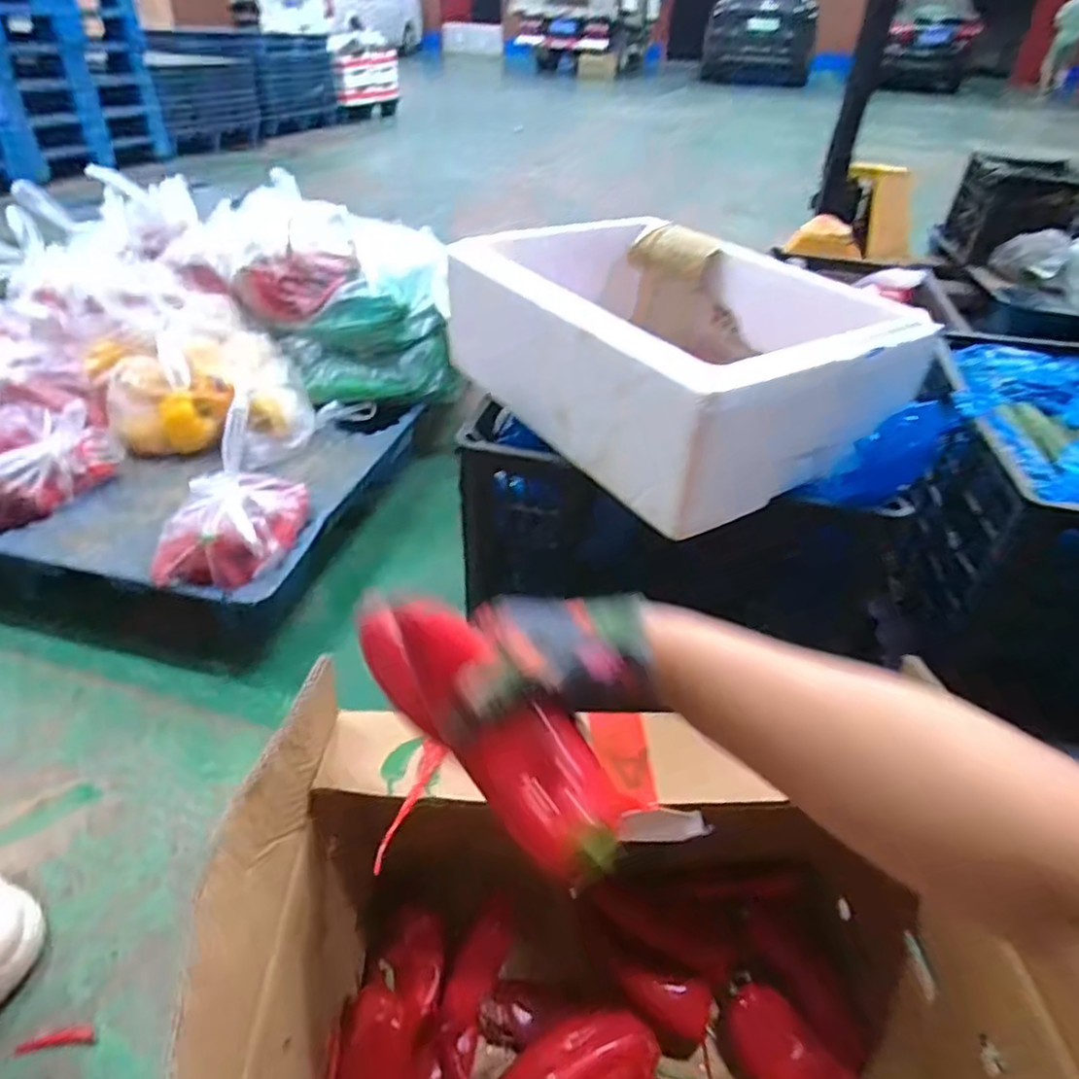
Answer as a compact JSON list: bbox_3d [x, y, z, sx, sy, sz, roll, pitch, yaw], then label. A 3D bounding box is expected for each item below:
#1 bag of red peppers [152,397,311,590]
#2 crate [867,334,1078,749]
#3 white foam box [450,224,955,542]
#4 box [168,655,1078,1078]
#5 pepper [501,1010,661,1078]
[{"bbox_3d":[-0.442,-0.057,0.955,0.129,0.190,0.222,12,38,11],"label":"bag of red peppers"},{"bbox_3d":[0.700,-0.032,0.882,0.369,0.302,0.465,12,38,12],"label":"crate"},{"bbox_3d":[0.139,-0.212,0.731,0.312,0.152,0.424,-20,43,-27],"label":"white foam box"},{"bbox_3d":[0.069,0.374,0.507,0.532,0.389,0.341,2,38,-1],"label":"box"},{"bbox_3d":[0.033,0.487,0.609,0.157,0.059,0.081,-16,41,-23],"label":"pepper"}]

